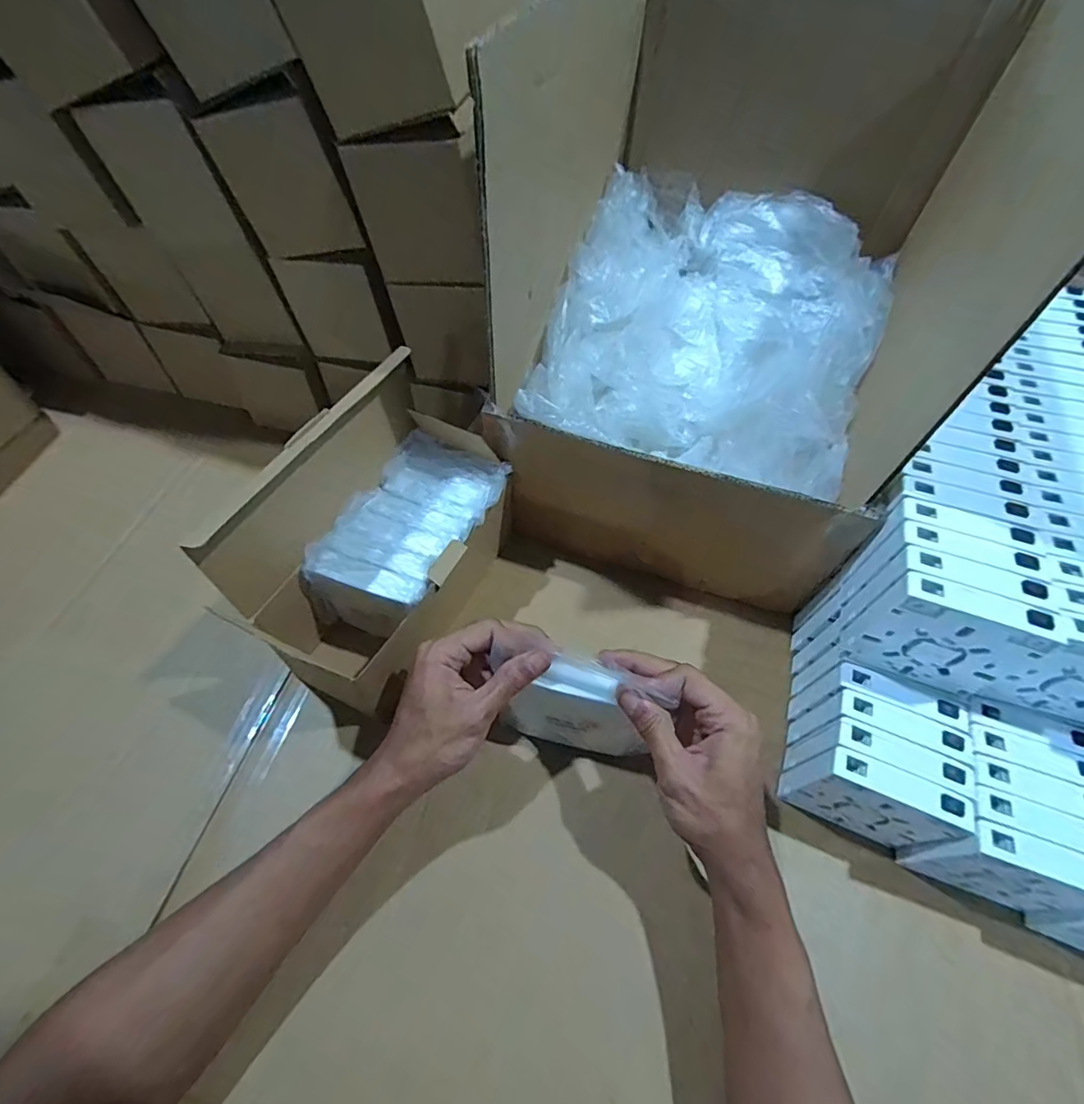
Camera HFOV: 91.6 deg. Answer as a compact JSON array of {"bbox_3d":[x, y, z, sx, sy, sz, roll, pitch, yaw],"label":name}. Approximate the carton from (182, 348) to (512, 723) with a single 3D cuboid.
[{"bbox_3d":[-0.123,-0.013,0.413,0.118,0.183,0.212,29,60,15],"label":"carton"}]

